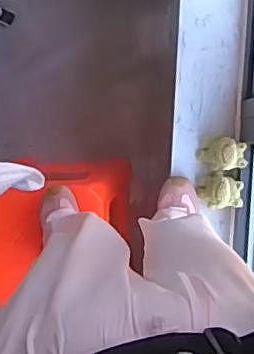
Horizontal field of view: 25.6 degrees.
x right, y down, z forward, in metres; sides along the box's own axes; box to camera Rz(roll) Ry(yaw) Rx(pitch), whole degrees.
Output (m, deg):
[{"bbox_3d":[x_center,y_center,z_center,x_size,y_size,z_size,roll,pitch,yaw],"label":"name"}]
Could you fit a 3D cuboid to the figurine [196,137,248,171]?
[{"bbox_3d":[0.215,-0.054,1.265,0.105,0.069,0.076,0,95,2],"label":"figurine"}]

